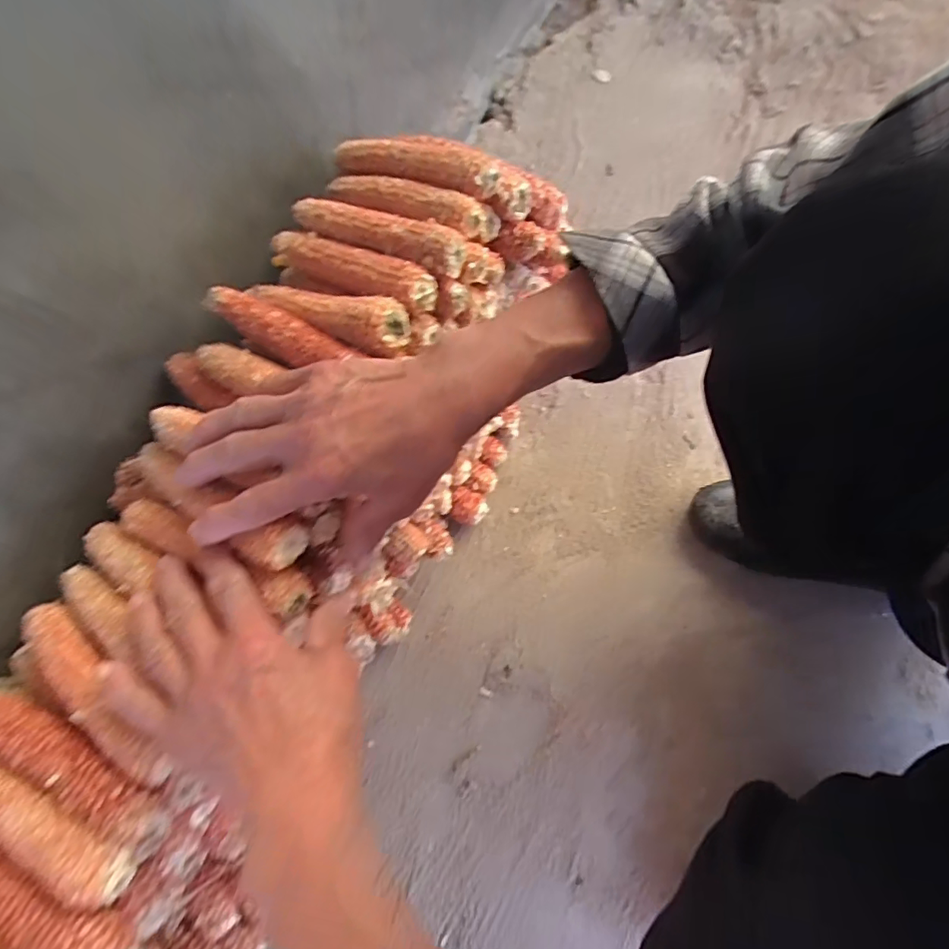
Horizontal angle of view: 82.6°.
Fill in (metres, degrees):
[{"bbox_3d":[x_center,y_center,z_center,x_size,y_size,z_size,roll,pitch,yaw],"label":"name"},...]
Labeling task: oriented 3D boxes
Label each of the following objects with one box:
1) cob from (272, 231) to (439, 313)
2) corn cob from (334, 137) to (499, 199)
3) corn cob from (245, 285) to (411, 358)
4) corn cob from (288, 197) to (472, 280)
[{"bbox_3d":[-0.085,-0.139,0.361,0.137,0.023,0.028,26,75,26],"label":"cob"},{"bbox_3d":[-0.047,-0.225,0.389,0.144,0.025,0.027,26,75,27],"label":"corn cob"},{"bbox_3d":[-0.102,-0.109,0.352,0.133,0.026,0.030,23,74,28],"label":"corn cob"},{"bbox_3d":[-0.068,-0.166,0.365,0.134,0.023,0.031,25,75,23],"label":"corn cob"}]

